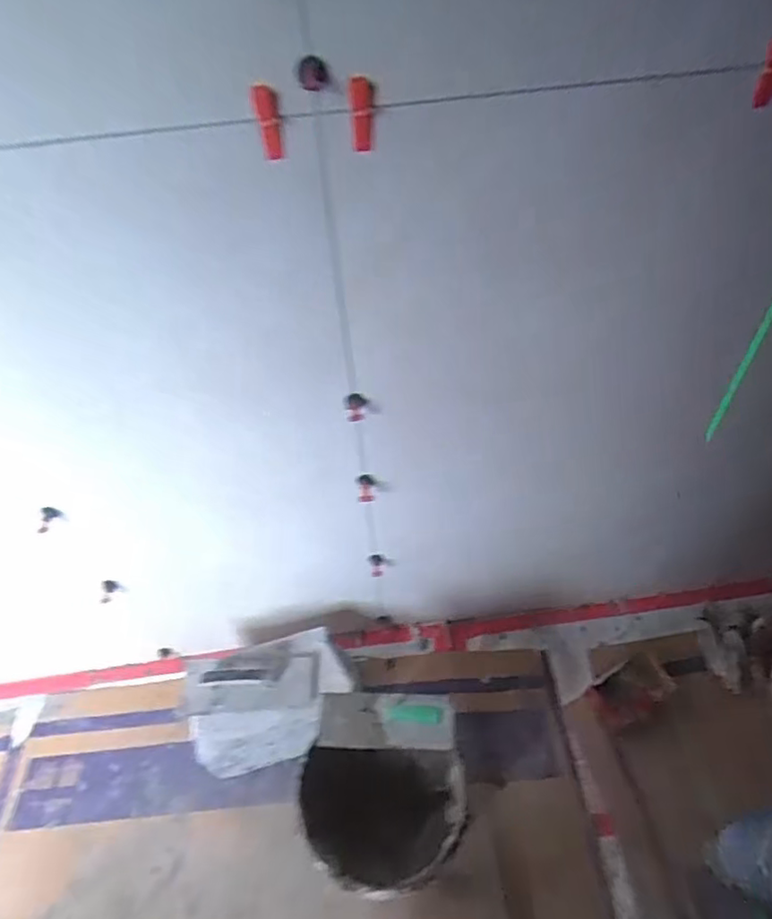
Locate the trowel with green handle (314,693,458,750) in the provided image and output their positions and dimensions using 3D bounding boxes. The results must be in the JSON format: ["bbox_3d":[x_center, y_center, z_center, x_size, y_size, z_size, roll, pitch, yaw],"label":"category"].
[{"bbox_3d":[-0.006,0.464,1.052,0.233,0.056,0.104,-1,48,3],"label":"trowel with green handle"}]

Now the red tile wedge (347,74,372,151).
[{"bbox_3d":[-0.024,-0.339,0.577,0.021,0.080,0.015,-8,71,-2],"label":"red tile wedge"}]

